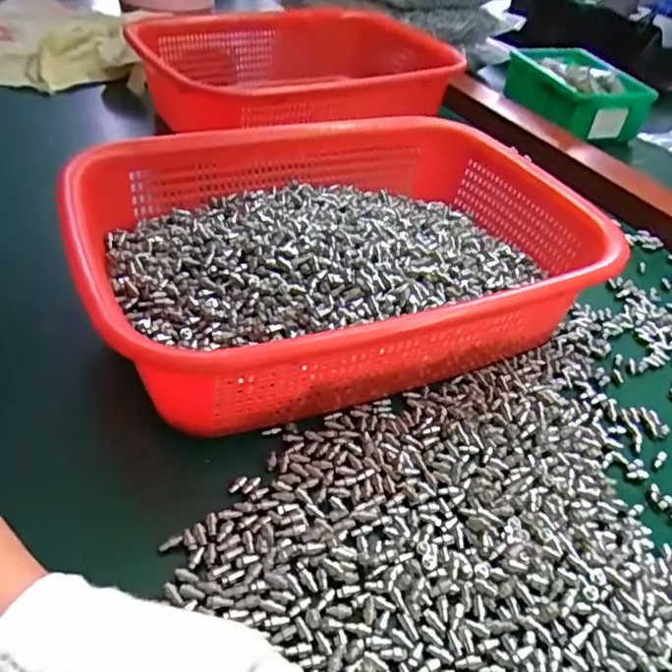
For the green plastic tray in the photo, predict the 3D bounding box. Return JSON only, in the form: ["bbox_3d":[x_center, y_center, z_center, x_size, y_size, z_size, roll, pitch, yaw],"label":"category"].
[{"bbox_3d":[0.255,-0.268,0.646,0.099,0.052,0.151,-4,42,-11],"label":"green plastic tray"}]

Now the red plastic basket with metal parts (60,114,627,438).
[{"bbox_3d":[0.002,-0.048,0.349,0.267,0.075,0.207,-13,44,-20],"label":"red plastic basket with metal parts"}]

